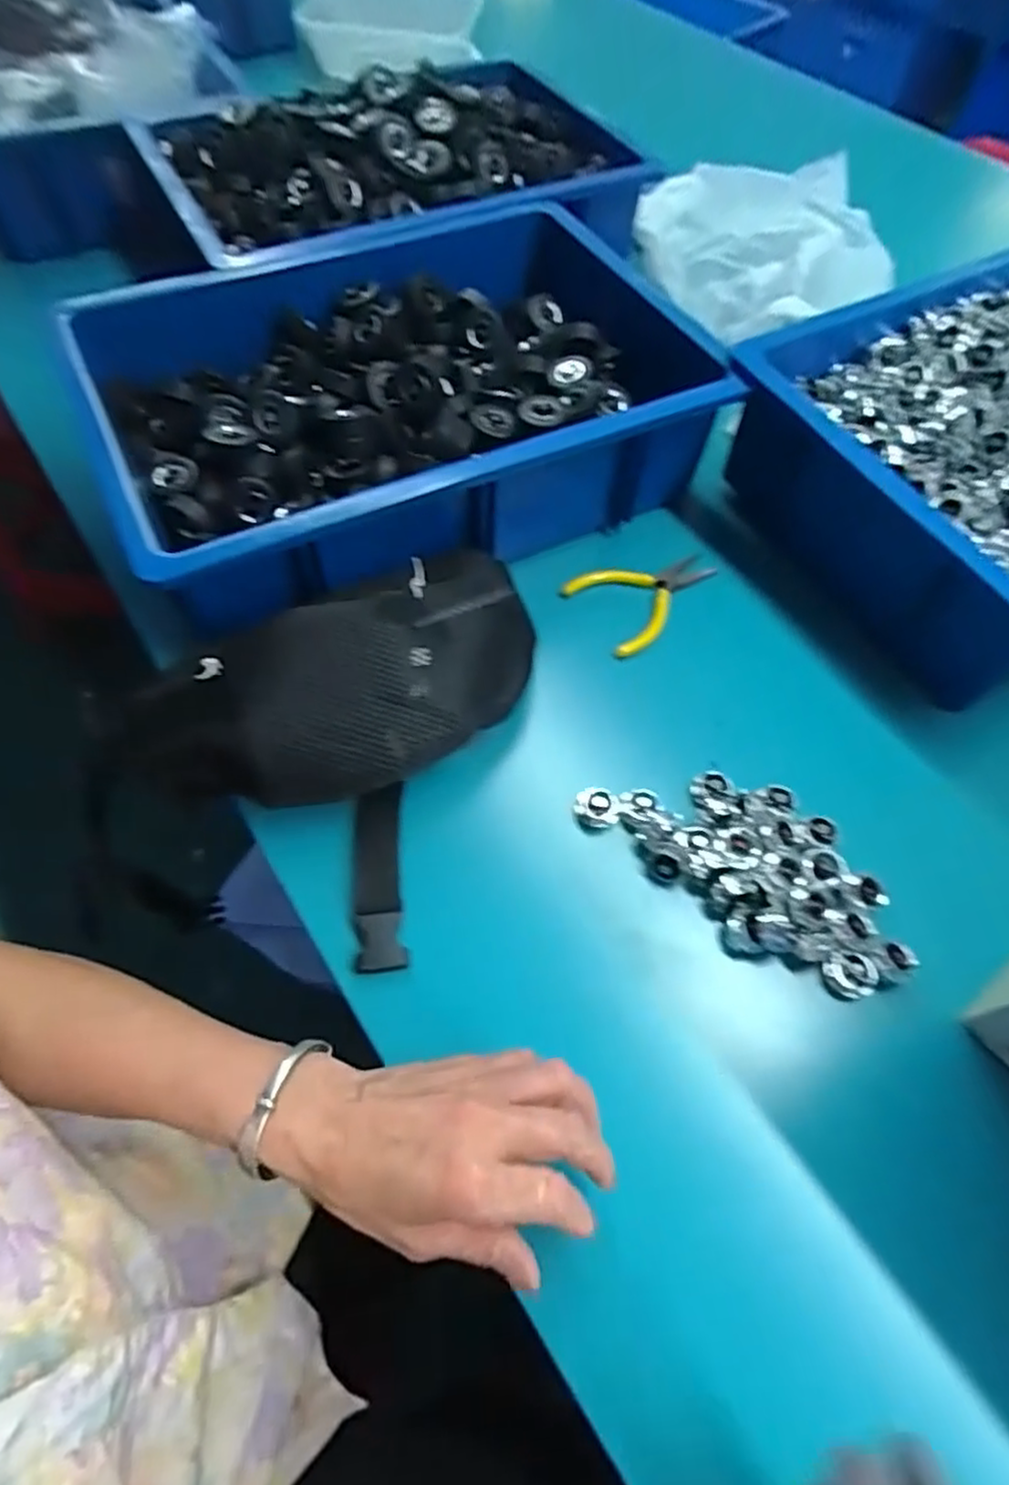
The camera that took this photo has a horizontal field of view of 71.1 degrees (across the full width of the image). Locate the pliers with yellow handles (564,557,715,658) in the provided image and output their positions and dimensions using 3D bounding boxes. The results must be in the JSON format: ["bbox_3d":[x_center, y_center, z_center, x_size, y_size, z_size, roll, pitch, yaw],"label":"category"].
[{"bbox_3d":[0.112,-0.119,0.550,0.117,0.006,0.078,-30,64,-18],"label":"pliers with yellow handles"}]

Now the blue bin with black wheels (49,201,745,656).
[{"bbox_3d":[-0.077,-0.272,0.566,0.451,0.103,0.319,-23,62,-14],"label":"blue bin with black wheels"}]

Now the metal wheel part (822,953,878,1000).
[{"bbox_3d":[0.197,0.133,0.401,0.024,0.015,0.024,1,59,-1],"label":"metal wheel part"}]

